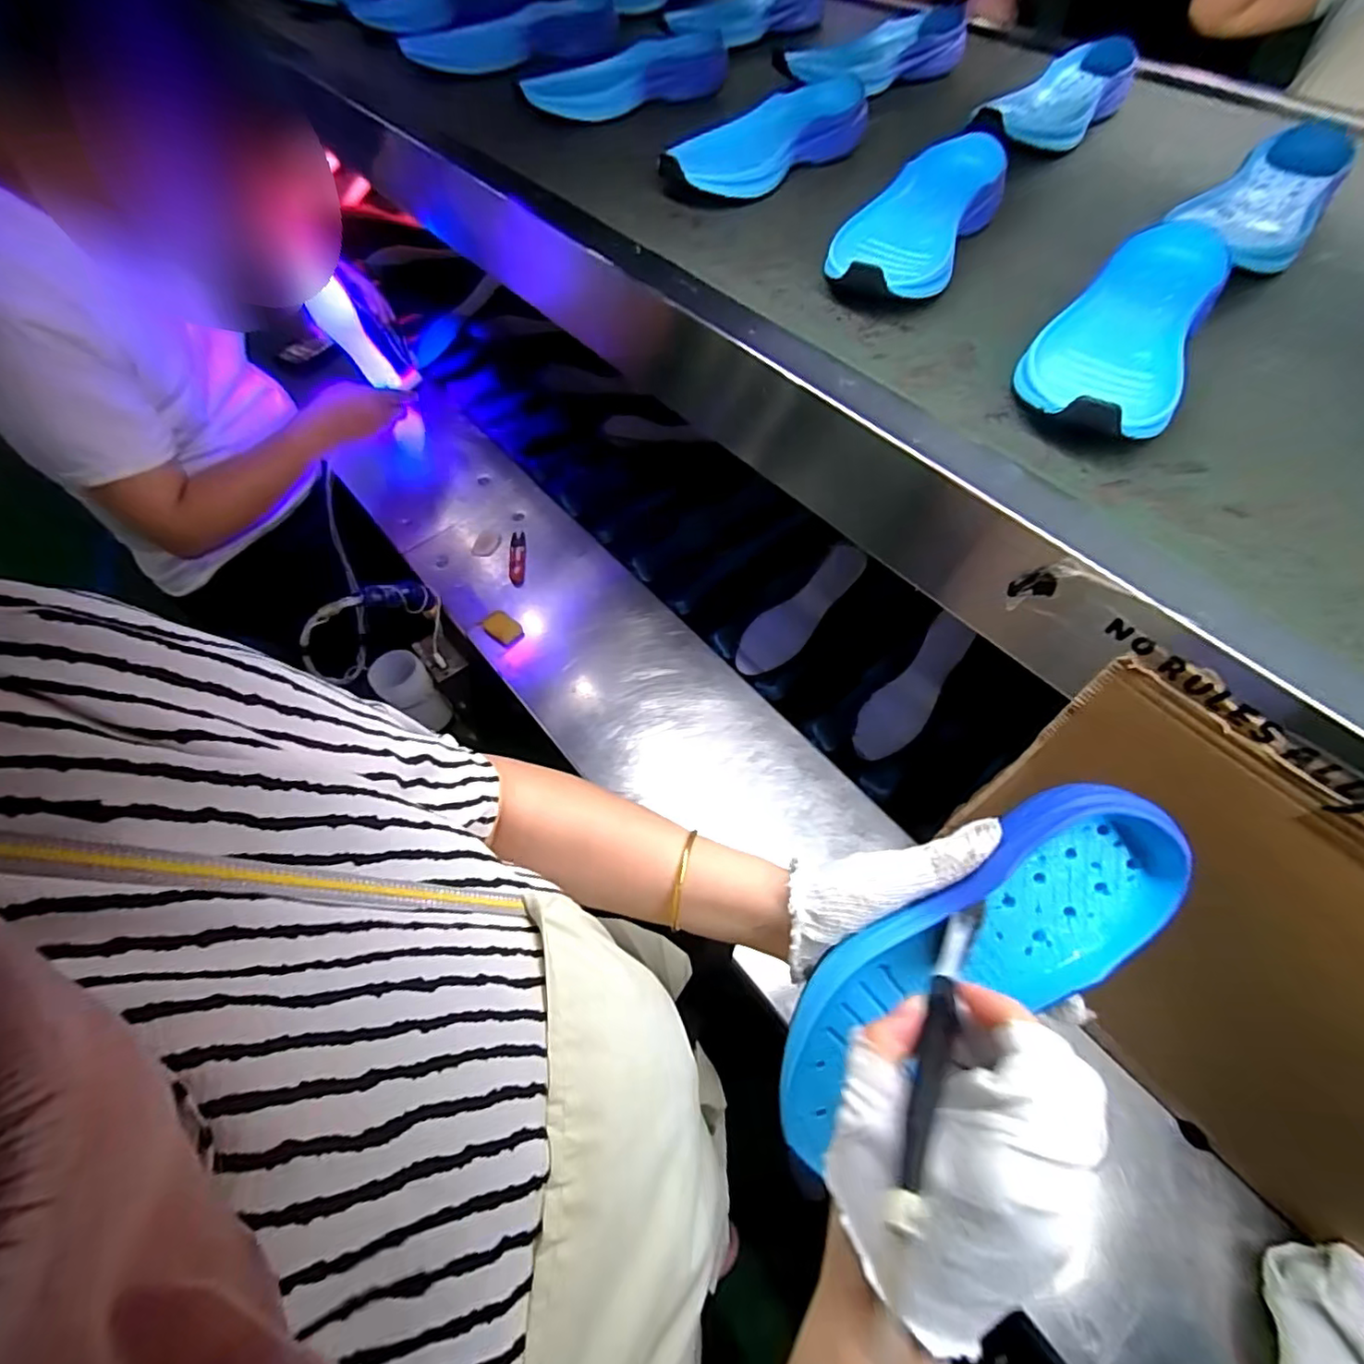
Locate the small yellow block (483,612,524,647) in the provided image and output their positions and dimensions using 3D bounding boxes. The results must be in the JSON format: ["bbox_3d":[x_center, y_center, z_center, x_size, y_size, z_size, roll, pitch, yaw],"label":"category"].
[{"bbox_3d":[-0.245,-0.072,0.827,0.057,0.019,0.034,36,61,18],"label":"small yellow block"}]

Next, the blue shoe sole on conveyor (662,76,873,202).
[{"bbox_3d":[0.079,-0.519,0.576,0.234,0.048,0.098,-32,64,-22],"label":"blue shoe sole on conveyor"}]

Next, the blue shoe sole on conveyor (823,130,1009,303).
[{"bbox_3d":[0.195,-0.374,0.493,0.095,0.052,0.257,29,59,14],"label":"blue shoe sole on conveyor"}]

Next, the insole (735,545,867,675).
[{"bbox_3d":[0.162,-0.095,0.833,0.220,0.010,0.070,-45,67,5],"label":"insole"}]

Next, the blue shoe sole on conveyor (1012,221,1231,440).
[{"bbox_3d":[0.296,-0.237,0.405,0.092,0.045,0.247,30,60,15],"label":"blue shoe sole on conveyor"}]

